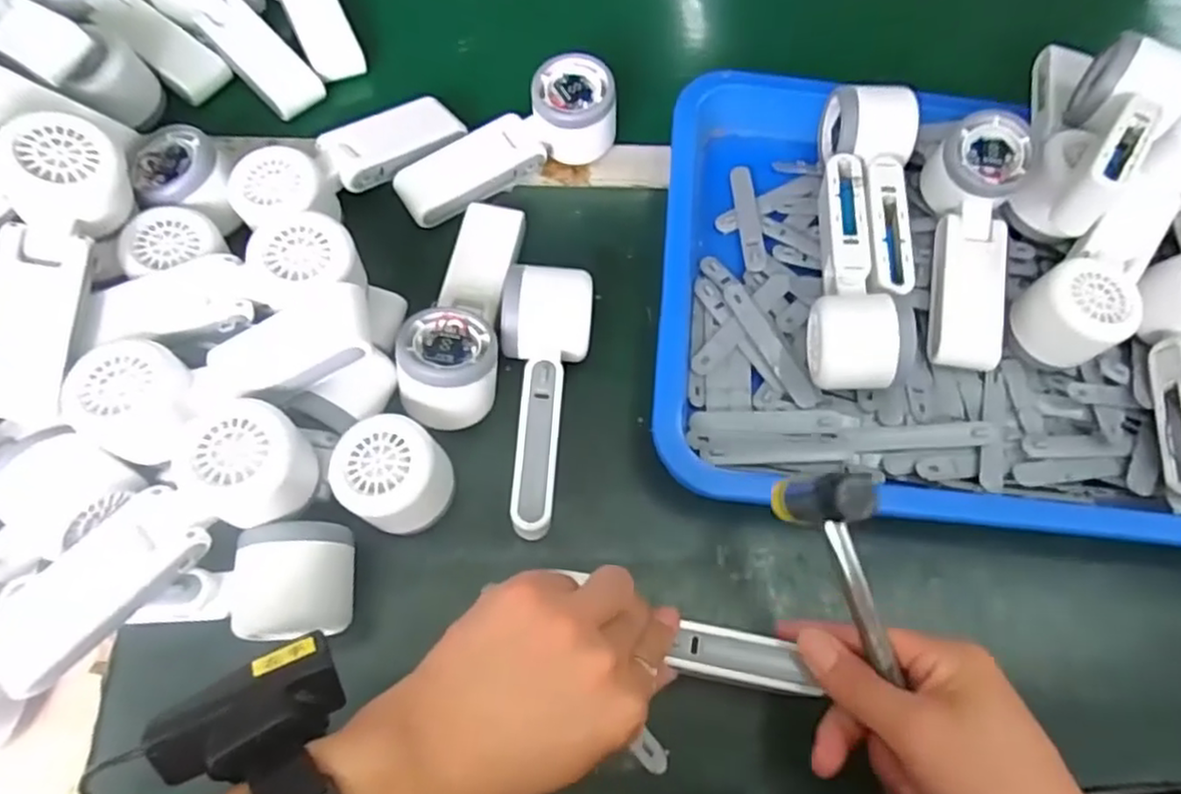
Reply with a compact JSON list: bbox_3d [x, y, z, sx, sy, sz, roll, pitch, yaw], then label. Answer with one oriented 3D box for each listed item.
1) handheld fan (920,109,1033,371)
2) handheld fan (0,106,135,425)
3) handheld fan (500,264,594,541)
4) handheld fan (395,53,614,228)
[{"bbox_3d":[0.254,-0.101,0.470,0.056,0.046,0.171,8,83,0],"label":"handheld fan"},{"bbox_3d":[-0.294,-0.068,0.377,0.057,0.053,0.163,6,81,-1],"label":"handheld fan"},{"bbox_3d":[-0.030,0.002,0.420,0.052,0.057,0.157,4,66,-2],"label":"handheld fan"},{"bbox_3d":[-0.057,-0.174,0.490,0.158,0.059,0.055,-31,72,-16],"label":"handheld fan"}]

